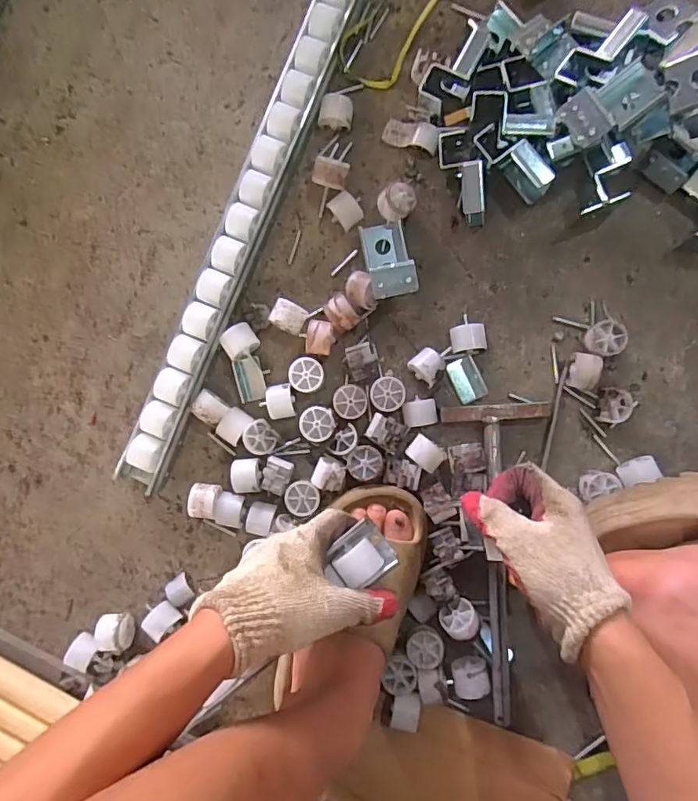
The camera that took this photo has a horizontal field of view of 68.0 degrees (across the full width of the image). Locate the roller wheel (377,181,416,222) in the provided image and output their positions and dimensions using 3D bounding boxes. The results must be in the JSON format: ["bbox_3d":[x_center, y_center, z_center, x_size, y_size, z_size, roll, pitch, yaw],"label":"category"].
[{"bbox_3d":[0.050,-0.200,0.526,0.037,0.034,0.031,-38,86,3],"label":"roller wheel"}]

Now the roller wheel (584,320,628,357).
[{"bbox_3d":[0.251,-0.060,0.510,0.035,0.023,0.034,0,88,5],"label":"roller wheel"}]

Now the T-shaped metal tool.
[{"bbox_3d":[0.152,0.152,0.504,0.101,0.035,0.295,-3,88,4],"label":"T-shaped metal tool"}]

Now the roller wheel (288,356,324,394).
[{"bbox_3d":[-0.043,-0.026,0.529,0.034,0.021,0.034,0,88,5],"label":"roller wheel"}]

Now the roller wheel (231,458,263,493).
[{"bbox_3d":[-0.103,0.077,0.535,0.031,0.026,0.034,0,88,5],"label":"roller wheel"}]

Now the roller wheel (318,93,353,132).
[{"bbox_3d":[-0.013,-0.298,0.538,0.034,0.022,0.029,12,89,5],"label":"roller wheel"}]

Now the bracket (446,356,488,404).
[{"bbox_3d":[0.121,-0.021,0.525,0.030,0.013,0.045,-23,87,4],"label":"bracket"}]

